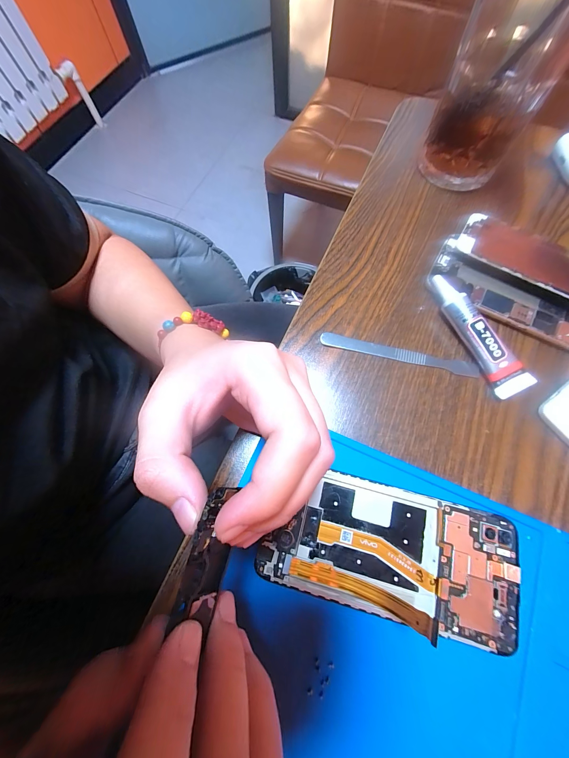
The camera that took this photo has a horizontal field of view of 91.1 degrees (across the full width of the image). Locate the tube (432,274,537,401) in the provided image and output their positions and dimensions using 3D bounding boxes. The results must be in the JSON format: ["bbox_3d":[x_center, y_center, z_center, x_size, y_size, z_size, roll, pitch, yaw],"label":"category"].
[{"bbox_3d":[0.145,-0.035,0.213,0.025,0.018,0.103,-26,72,-7],"label":"tube"}]

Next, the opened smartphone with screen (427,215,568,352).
[{"bbox_3d":[0.203,-0.086,0.232,0.139,0.012,0.103,30,75,11],"label":"opened smartphone with screen"}]

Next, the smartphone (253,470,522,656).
[{"bbox_3d":[0.064,0.104,0.170,0.146,0.014,0.070,13,72,6],"label":"smartphone"}]

